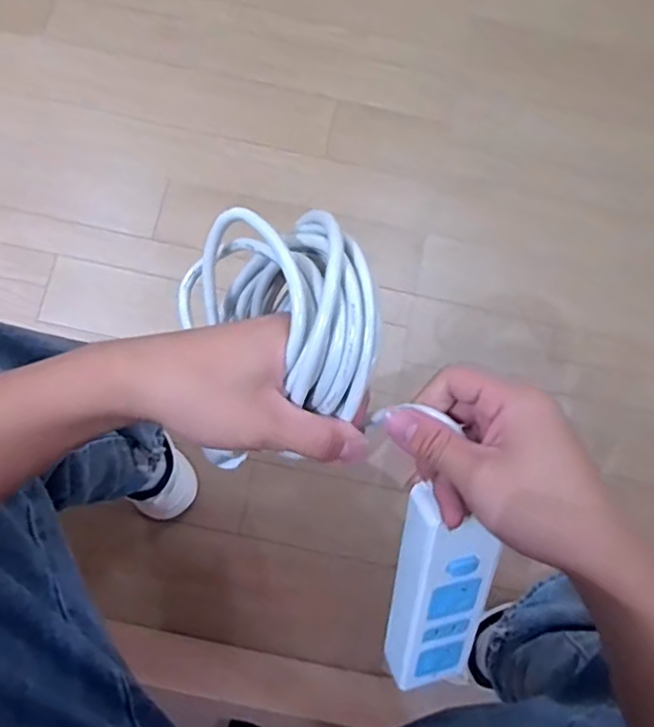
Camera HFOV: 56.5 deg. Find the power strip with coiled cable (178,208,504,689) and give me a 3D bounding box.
[{"bbox_3d":[0.018,0.065,0.377,0.097,0.115,0.329,-27,103,-5],"label":"power strip with coiled cable"}]

